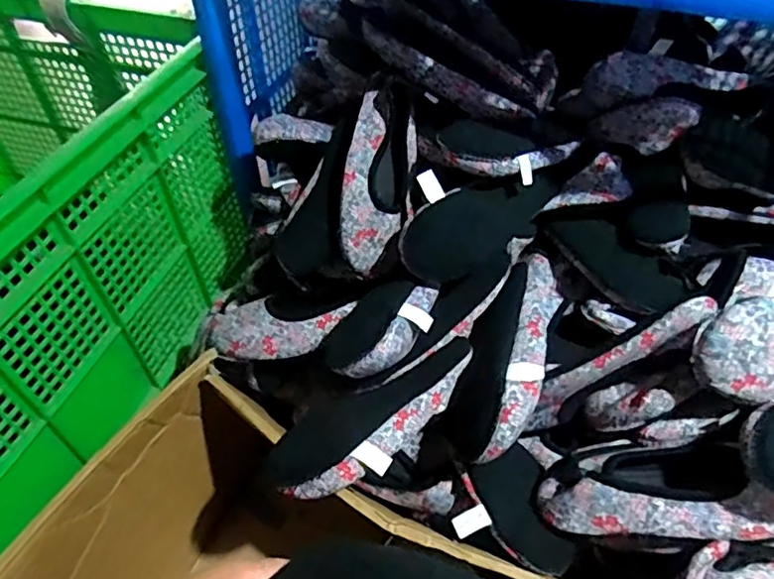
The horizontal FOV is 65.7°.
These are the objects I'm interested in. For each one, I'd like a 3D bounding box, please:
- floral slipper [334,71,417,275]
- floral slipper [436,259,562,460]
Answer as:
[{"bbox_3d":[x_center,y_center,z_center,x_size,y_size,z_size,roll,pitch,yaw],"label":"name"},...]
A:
[{"bbox_3d":[-0.018,-0.139,0.730,0.092,0.055,0.237,8,84,10],"label":"floral slipper"},{"bbox_3d":[0.140,0.062,0.677,0.092,0.098,0.306,18,51,18],"label":"floral slipper"}]

